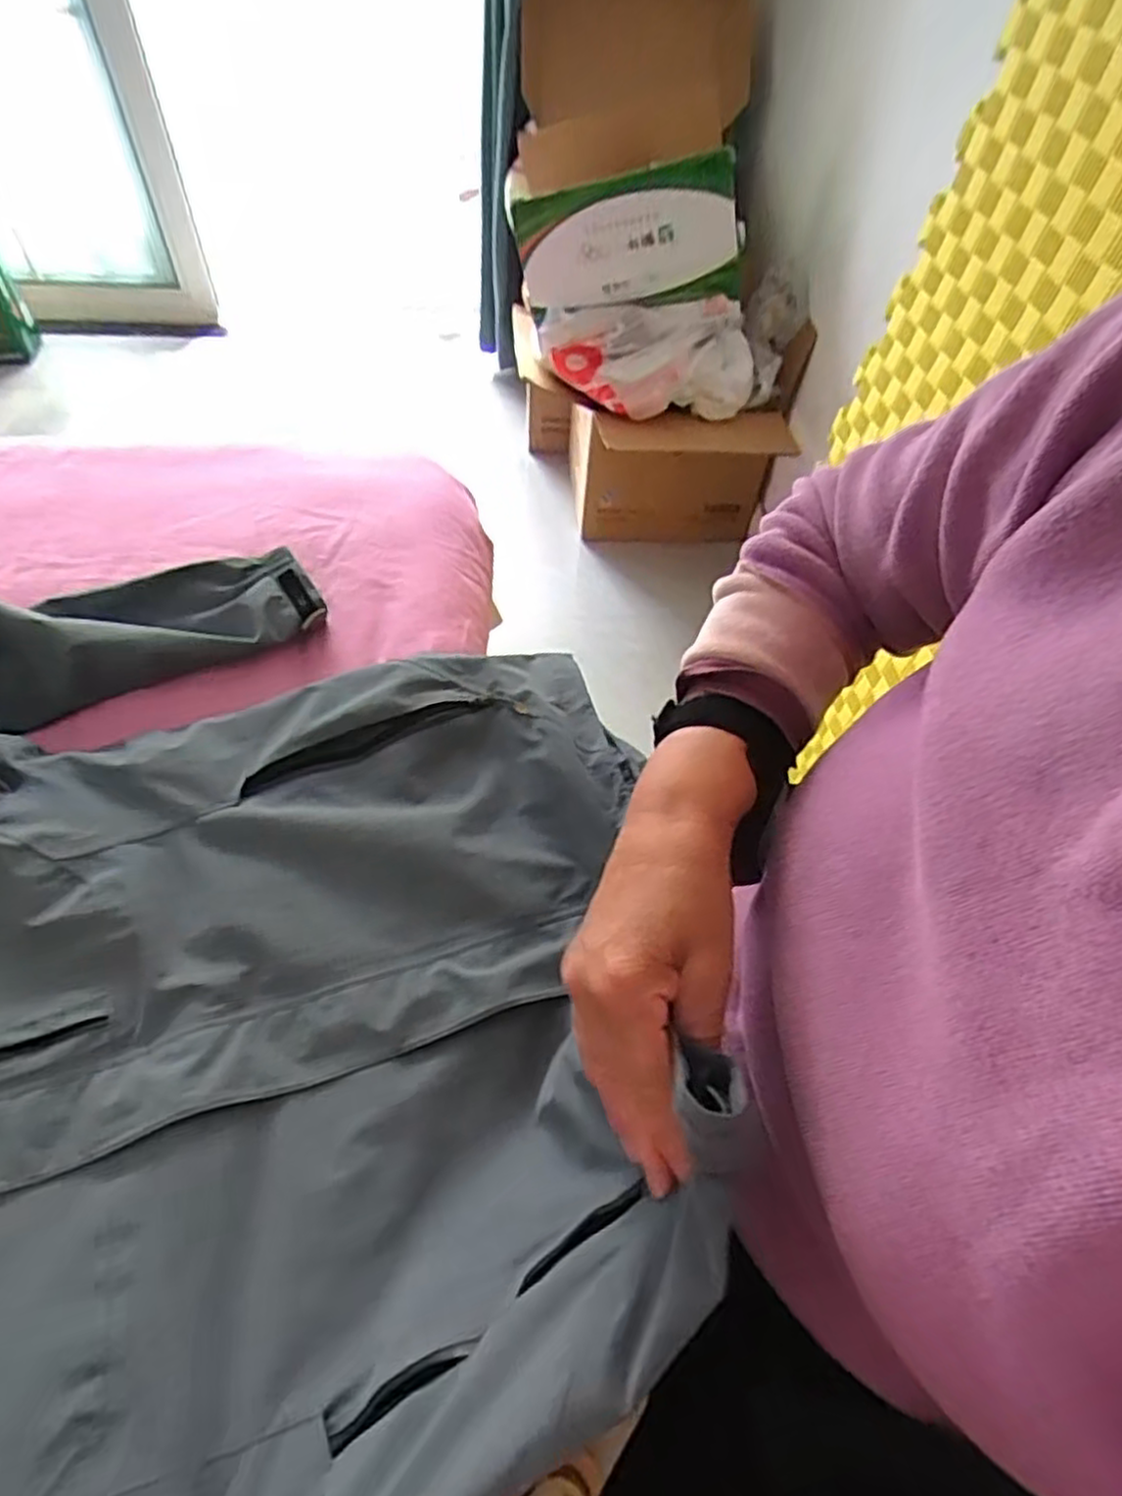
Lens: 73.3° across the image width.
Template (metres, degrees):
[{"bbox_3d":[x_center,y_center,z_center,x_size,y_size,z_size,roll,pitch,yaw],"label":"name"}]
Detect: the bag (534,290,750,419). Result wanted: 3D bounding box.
[{"bbox_3d":[0.161,-0.661,1.292,0.378,0.151,0.132,-7,54,-9],"label":"bag"}]

